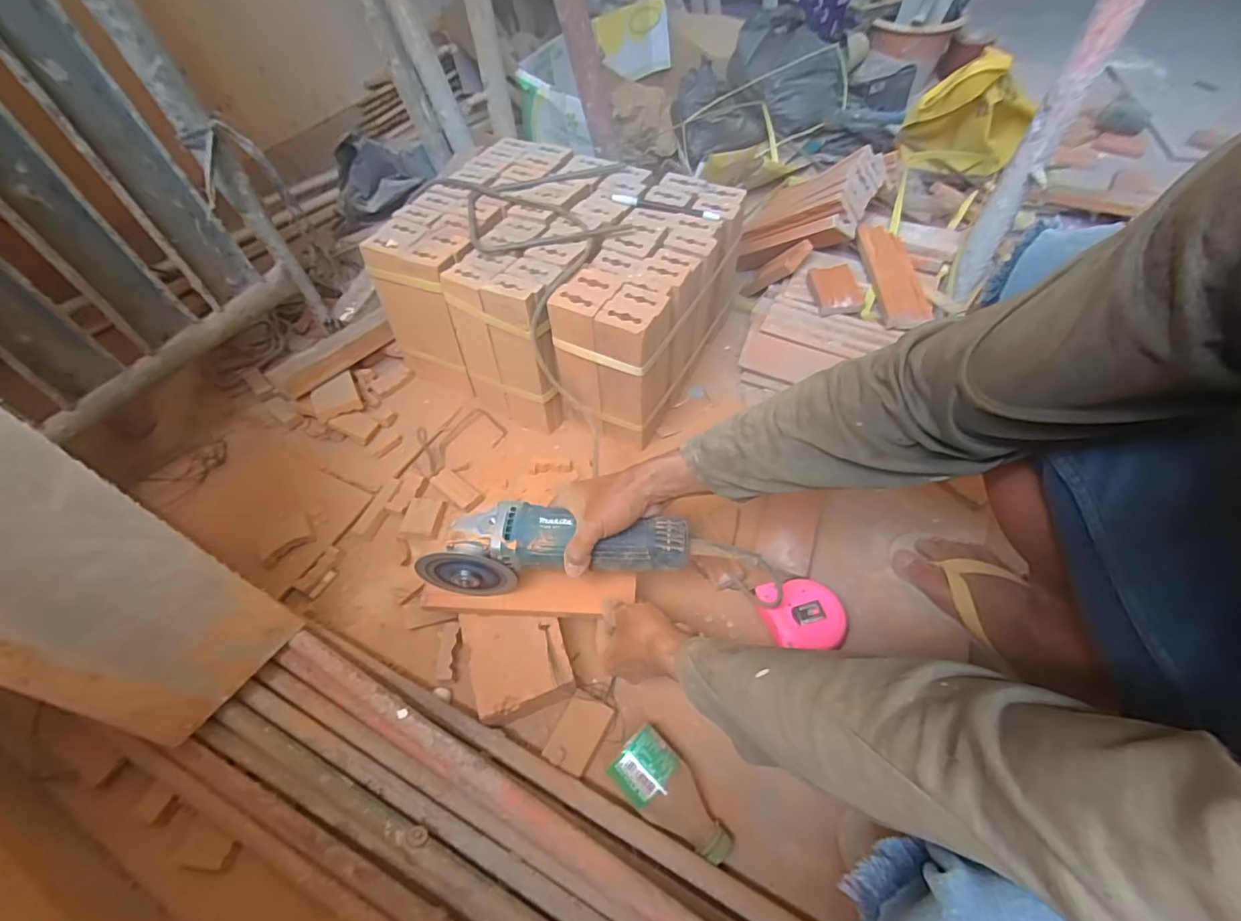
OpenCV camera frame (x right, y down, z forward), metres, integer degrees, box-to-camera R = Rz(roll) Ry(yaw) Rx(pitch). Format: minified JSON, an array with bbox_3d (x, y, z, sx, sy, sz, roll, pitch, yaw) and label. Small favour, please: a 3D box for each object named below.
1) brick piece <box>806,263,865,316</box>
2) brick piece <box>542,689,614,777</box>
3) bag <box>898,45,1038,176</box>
[{"bbox_3d":[0.327,-0.258,0.808,0.066,0.023,0.077,-11,75,9],"label":"brick piece"},{"bbox_3d":[-0.043,0.282,0.549,0.045,0.025,0.069,22,57,17],"label":"brick piece"},{"bbox_3d":[0.642,-0.633,0.982,0.204,0.217,0.138,19,56,16],"label":"bag"}]

